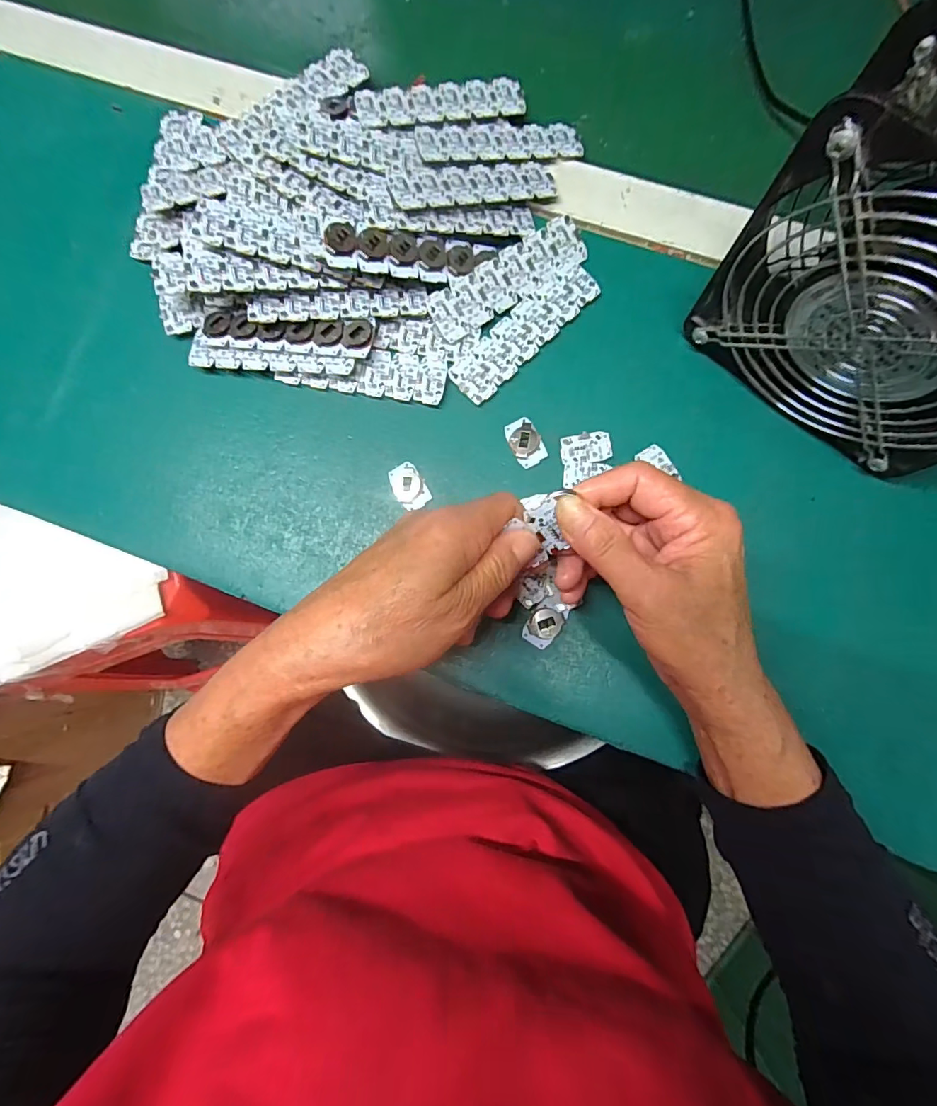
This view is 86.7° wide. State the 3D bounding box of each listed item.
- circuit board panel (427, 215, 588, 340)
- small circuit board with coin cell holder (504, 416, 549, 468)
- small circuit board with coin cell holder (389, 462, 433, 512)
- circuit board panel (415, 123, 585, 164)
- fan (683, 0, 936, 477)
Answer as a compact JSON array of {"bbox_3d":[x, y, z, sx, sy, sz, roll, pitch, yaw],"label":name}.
[{"bbox_3d":[0.025,-0.169,0.306,0.105,0.004,0.031,-34,100,-4],"label":"circuit board panel"},{"bbox_3d":[0.035,-0.067,0.300,0.019,0.004,0.030,-23,82,0],"label":"small circuit board with coin cell holder"},{"bbox_3d":[-0.036,-0.040,0.301,0.019,0.005,0.029,-27,82,-1],"label":"small circuit board with coin cell holder"},{"bbox_3d":[0.021,-0.261,0.315,0.106,0.005,0.030,-11,82,-11],"label":"circuit board panel"},{"bbox_3d":[0.194,-0.114,0.225,0.146,0.151,0.057,39,86,7],"label":"fan"}]

